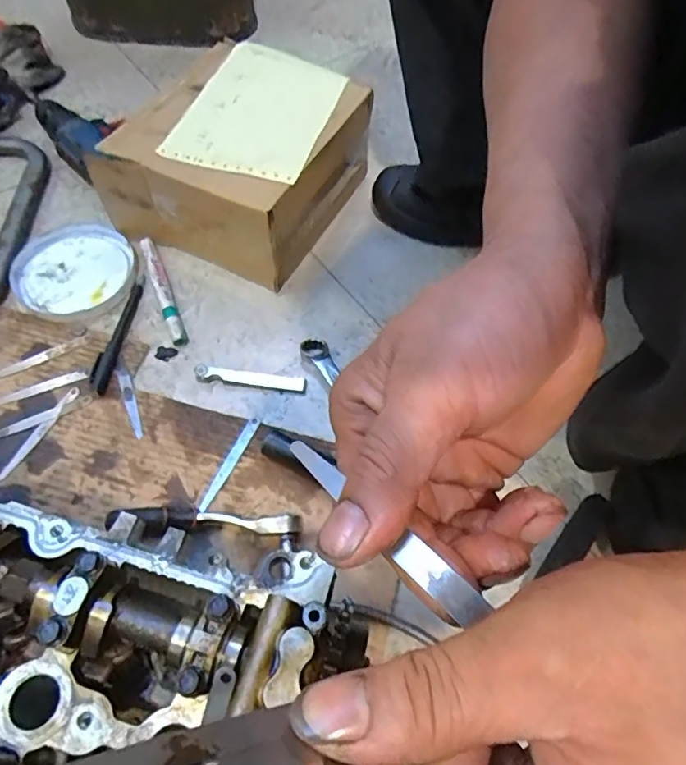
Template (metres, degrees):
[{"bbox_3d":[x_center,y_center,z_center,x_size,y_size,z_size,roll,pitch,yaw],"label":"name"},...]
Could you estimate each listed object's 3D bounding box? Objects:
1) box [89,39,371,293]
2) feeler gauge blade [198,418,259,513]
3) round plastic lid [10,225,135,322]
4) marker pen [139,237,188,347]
[{"bbox_3d":[-0.101,-0.245,0.590,0.199,0.115,0.253,24,63,11],"label":"box"},{"bbox_3d":[-0.098,0.070,0.473,0.010,0.004,0.094,29,63,-2],"label":"feeler gauge blade"},{"bbox_3d":[-0.283,-0.120,0.570,0.118,0.011,0.121,1,61,-1],"label":"round plastic lid"},{"bbox_3d":[-0.185,-0.095,0.554,0.016,0.015,0.139,-20,64,-12],"label":"marker pen"}]

